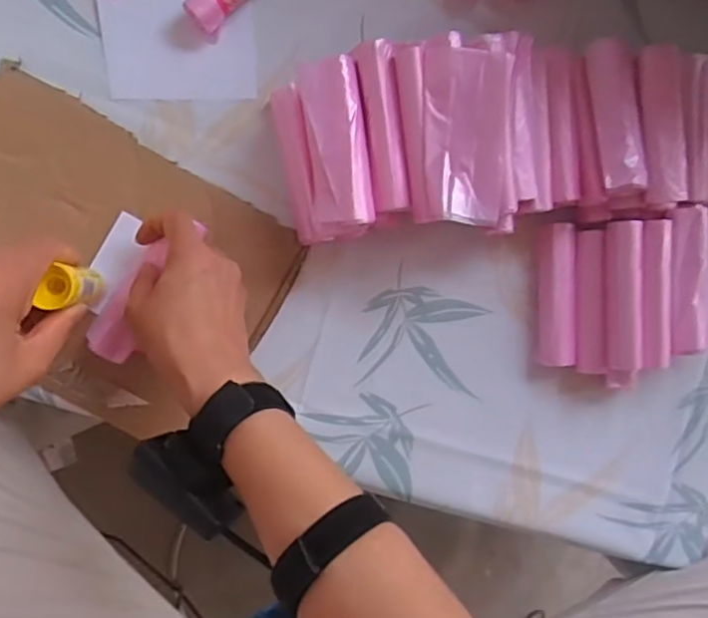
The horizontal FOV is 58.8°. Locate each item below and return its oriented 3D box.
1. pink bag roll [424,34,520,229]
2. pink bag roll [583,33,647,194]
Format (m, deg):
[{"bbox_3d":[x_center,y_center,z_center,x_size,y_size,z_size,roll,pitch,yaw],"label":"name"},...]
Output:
[{"bbox_3d":[0.081,-0.122,0.451,0.061,0.027,0.121,-3,94,5],"label":"pink bag roll"},{"bbox_3d":[0.207,-0.153,0.492,0.034,0.027,0.118,-6,92,-7],"label":"pink bag roll"}]

